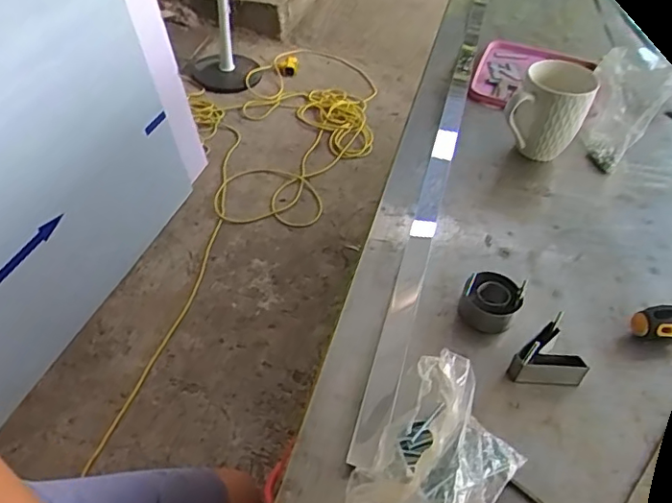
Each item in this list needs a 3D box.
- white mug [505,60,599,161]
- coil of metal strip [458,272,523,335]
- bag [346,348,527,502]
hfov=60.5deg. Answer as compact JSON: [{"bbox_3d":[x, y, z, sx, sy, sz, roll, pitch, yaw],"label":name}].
[{"bbox_3d":[0.266,-0.169,0.727,0.086,0.111,0.108,24,48,18],"label":"white mug"},{"bbox_3d":[0.146,0.048,0.548,0.052,0.030,0.052,3,45,-3],"label":"coil of metal strip"},{"bbox_3d":[0.076,0.150,0.411,0.096,0.077,0.122,26,49,20],"label":"bag"}]

